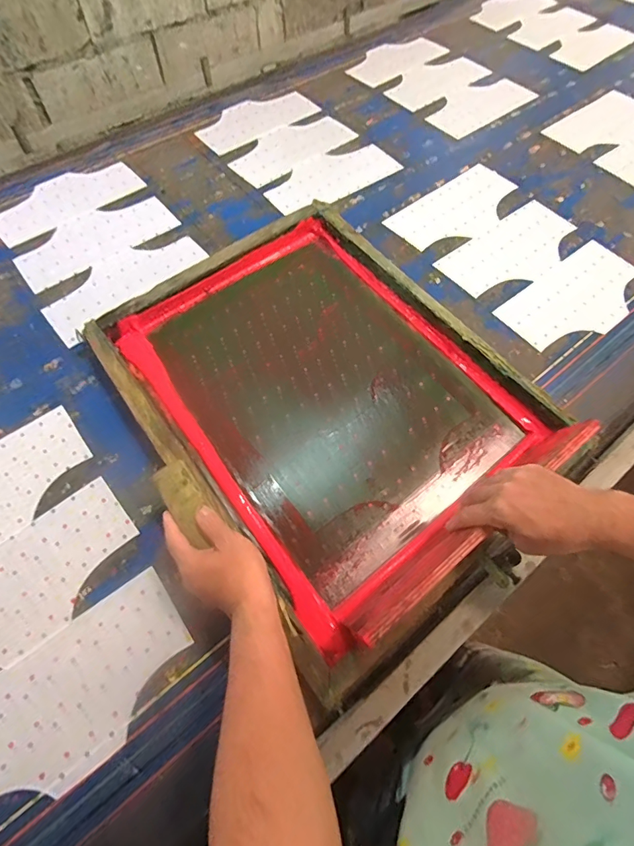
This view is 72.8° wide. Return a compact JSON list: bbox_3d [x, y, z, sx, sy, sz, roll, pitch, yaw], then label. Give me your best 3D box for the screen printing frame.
[{"bbox_3d":[0.003,-0.057,0.667,0.513,0.086,0.651,-36,67,-17],"label":"screen printing frame"}]

